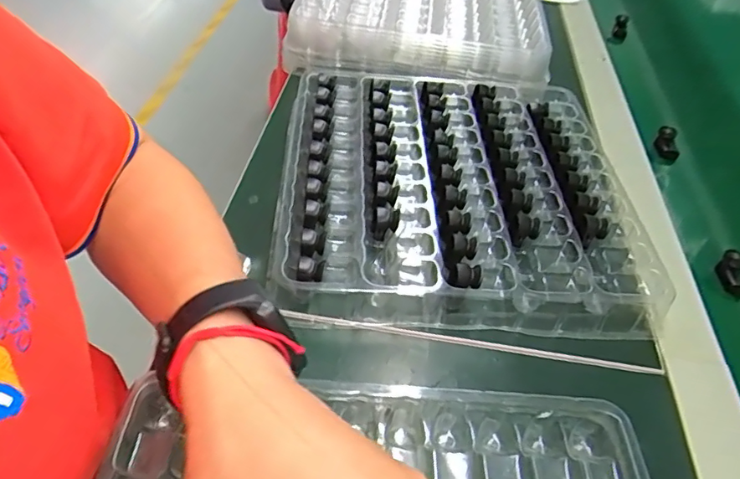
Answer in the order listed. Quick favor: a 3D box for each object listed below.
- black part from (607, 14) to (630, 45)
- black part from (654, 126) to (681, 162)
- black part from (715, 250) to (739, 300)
[{"bbox_3d":[0.317,-0.266,0.664,0.020,0.033,0.018,27,52,17],"label":"black part"},{"bbox_3d":[0.278,-0.088,0.488,0.012,0.026,0.030,4,49,-2],"label":"black part"},{"bbox_3d":[0.266,0.026,0.384,0.014,0.018,0.034,4,68,-1],"label":"black part"}]

